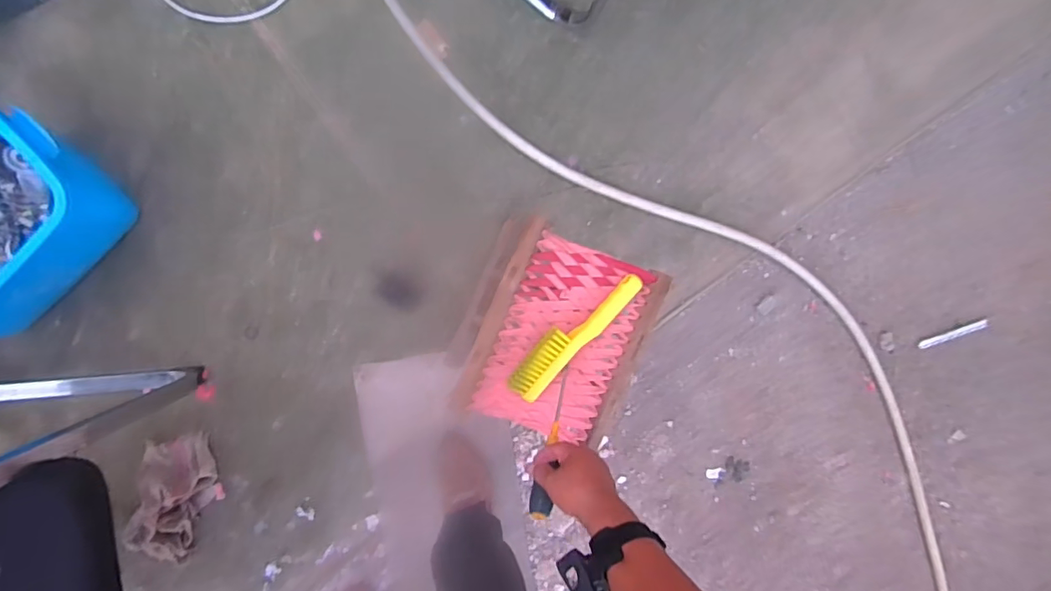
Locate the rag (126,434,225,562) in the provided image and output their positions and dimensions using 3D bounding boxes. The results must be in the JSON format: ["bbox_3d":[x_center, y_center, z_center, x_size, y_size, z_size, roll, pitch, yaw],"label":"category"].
[{"bbox_3d":[-0.671,0.388,1.005,0.143,0.039,0.249,12,95,-8],"label":"rag"}]

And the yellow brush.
[{"bbox_3d":[0.074,0.058,0.796,0.248,0.025,0.058,-45,99,0],"label":"yellow brush"}]

